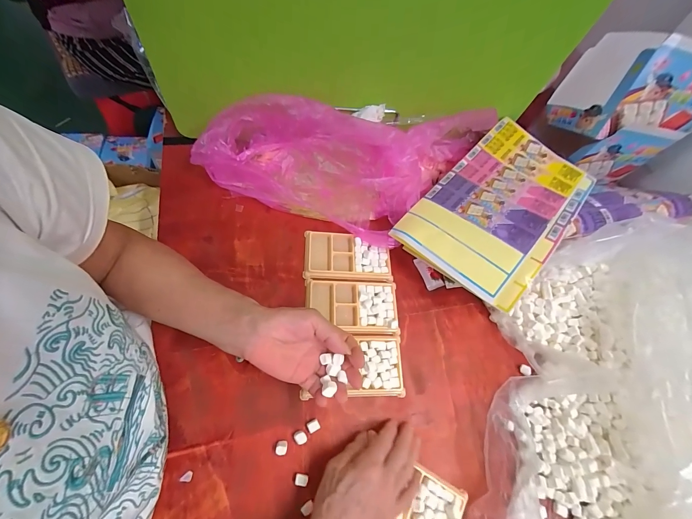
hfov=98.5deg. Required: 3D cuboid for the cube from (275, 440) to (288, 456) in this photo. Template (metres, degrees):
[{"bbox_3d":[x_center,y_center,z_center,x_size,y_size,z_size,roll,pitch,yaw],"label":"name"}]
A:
[{"bbox_3d":[-0.075,0.221,0.350,0.013,0.013,0.014,8,63,-7],"label":"cube"}]

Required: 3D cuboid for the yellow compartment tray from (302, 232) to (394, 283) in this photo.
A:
[{"bbox_3d":[0.004,-0.004,0.470,0.135,0.017,0.077,4,64,-8],"label":"yellow compartment tray"}]

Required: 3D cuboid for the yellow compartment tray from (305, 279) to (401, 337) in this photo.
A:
[{"bbox_3d":[0.009,0.072,0.441,0.134,0.021,0.081,2,64,-9],"label":"yellow compartment tray"}]

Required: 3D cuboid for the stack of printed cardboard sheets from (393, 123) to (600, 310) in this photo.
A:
[{"bbox_3d":[0.249,-0.096,0.472,0.193,0.035,0.331,40,69,14],"label":"stack of printed cardboard sheets"}]

